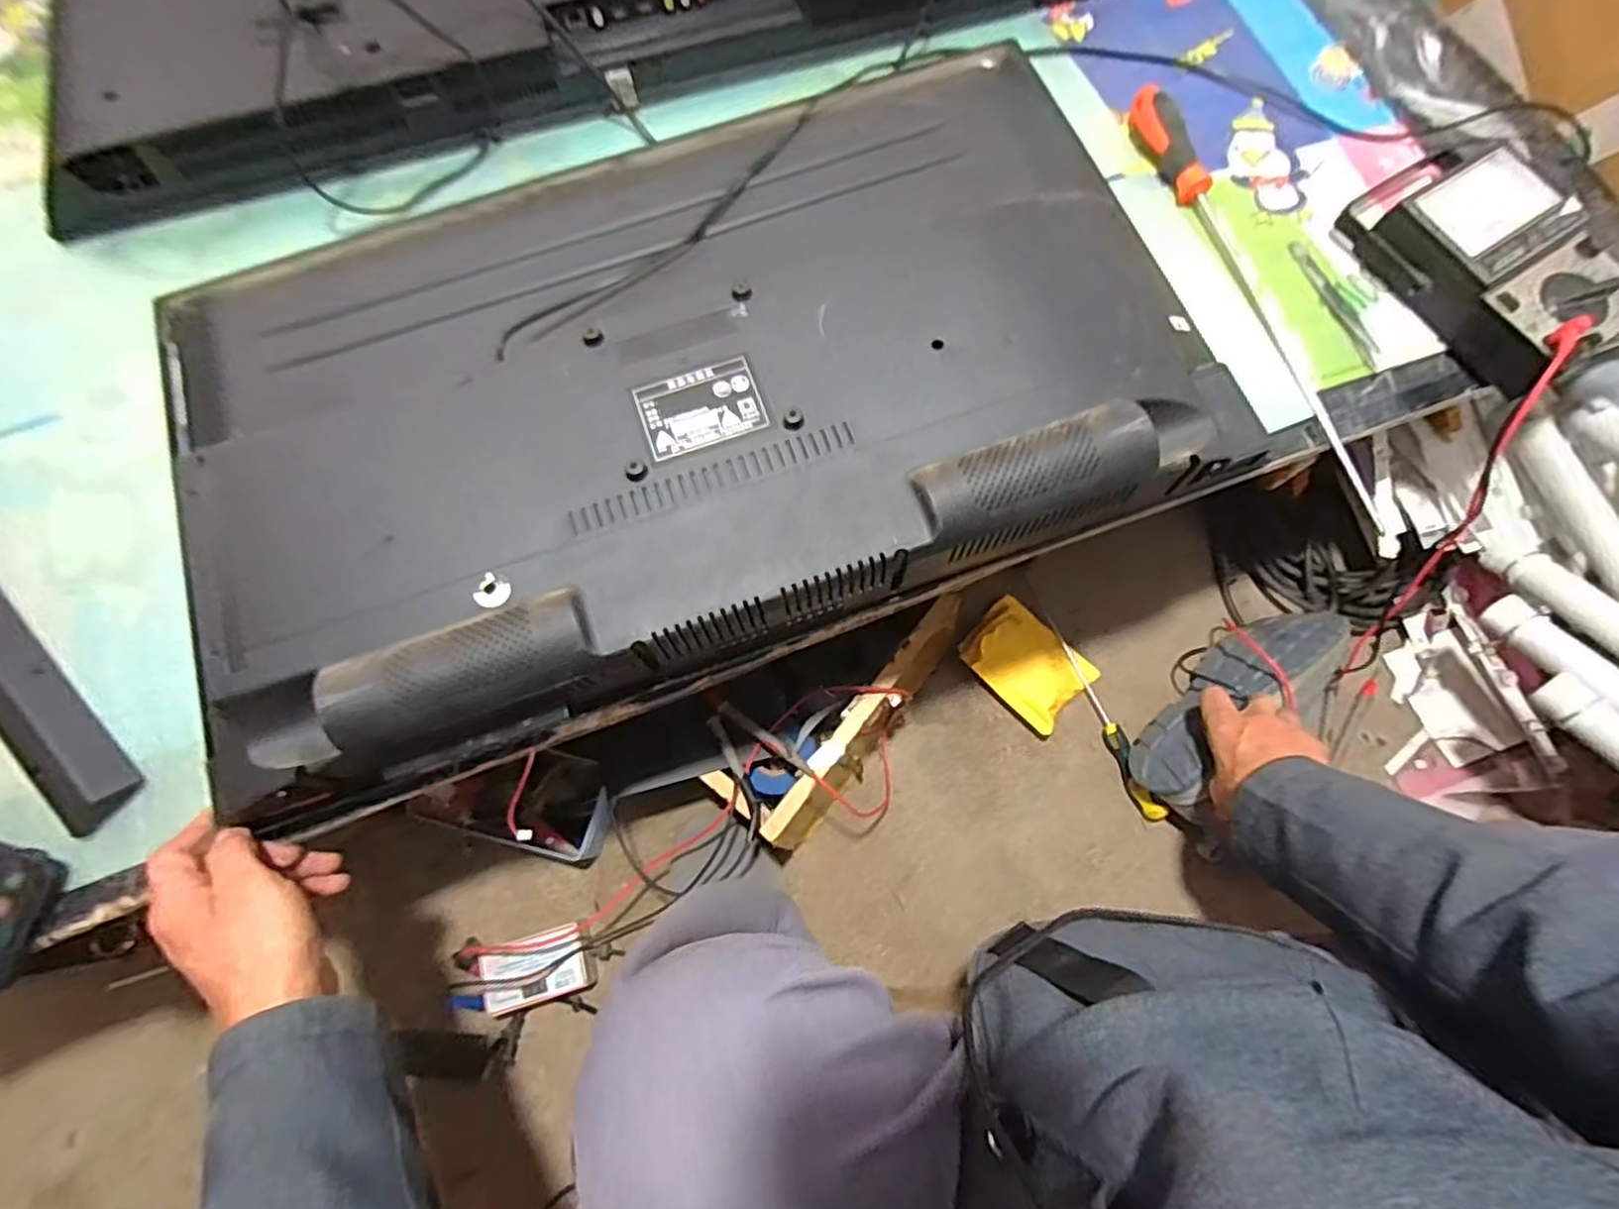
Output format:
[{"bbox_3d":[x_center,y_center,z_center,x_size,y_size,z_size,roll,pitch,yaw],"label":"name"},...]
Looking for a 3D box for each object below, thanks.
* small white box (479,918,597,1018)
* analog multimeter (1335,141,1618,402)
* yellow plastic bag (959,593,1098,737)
[{"bbox_3d":[-0.253,0.339,0.658,0.100,0.019,0.058,-17,72,-4],"label":"small white box"},{"bbox_3d":[0.500,-0.259,0.523,0.113,0.055,0.192,-28,73,-9],"label":"analog multimeter"},{"bbox_3d":[0.230,0.059,0.742,0.125,0.045,0.097,42,76,13],"label":"yellow plastic bag"}]

